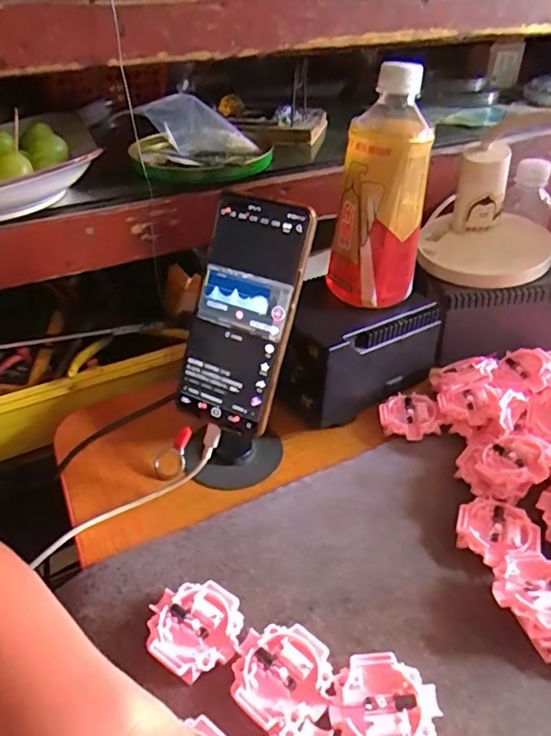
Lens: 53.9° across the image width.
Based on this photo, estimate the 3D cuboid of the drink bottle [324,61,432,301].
[{"bbox_3d":[0.084,-0.139,0.438,0.071,0.175,0.059,4,37,6],"label":"drink bottle"}]

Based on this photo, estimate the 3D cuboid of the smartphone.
[{"bbox_3d":[-0.024,-0.035,0.388,0.073,0.165,0.012,21,13,27],"label":"smartphone"}]

